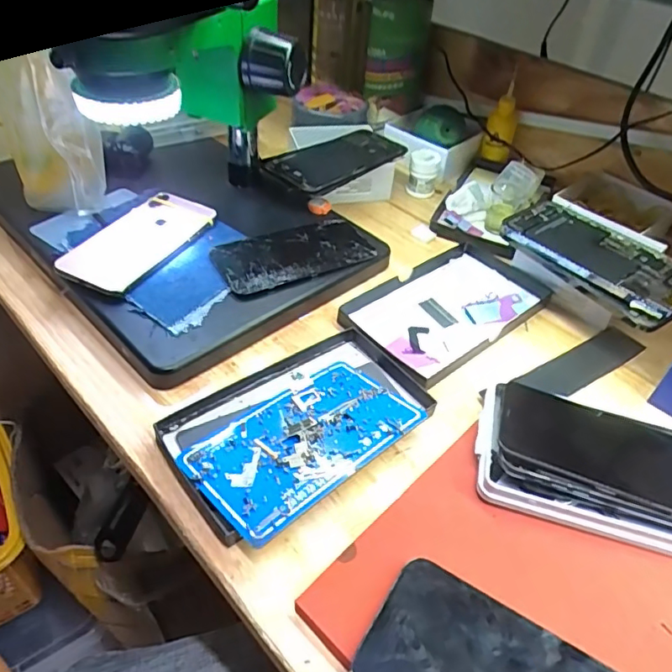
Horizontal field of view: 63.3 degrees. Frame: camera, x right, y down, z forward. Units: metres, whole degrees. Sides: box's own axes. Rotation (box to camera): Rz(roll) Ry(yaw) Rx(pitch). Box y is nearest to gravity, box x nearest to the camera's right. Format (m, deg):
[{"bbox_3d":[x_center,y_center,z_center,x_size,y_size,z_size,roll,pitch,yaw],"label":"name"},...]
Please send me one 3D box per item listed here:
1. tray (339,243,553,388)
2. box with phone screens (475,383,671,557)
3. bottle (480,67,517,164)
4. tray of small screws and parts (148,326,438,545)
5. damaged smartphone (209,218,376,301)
[{"bbox_3d":[0.104,-0.028,0.494,0.180,0.014,0.107,-28,52,-30],"label":"tray"},{"bbox_3d":[0.192,0.086,0.365,0.187,0.027,0.111,11,43,6],"label":"box with phone screens"},{"bbox_3d":[0.198,-0.254,0.647,0.033,0.096,0.026,14,44,9],"label":"bottle"},{"bbox_3d":[-0.018,0.058,0.376,0.177,0.016,0.111,-26,51,-29],"label":"tray of small screws and parts"},{"bbox_3d":[-0.037,-0.076,0.498,0.141,0.008,0.071,-20,57,-24],"label":"damaged smartphone"}]

